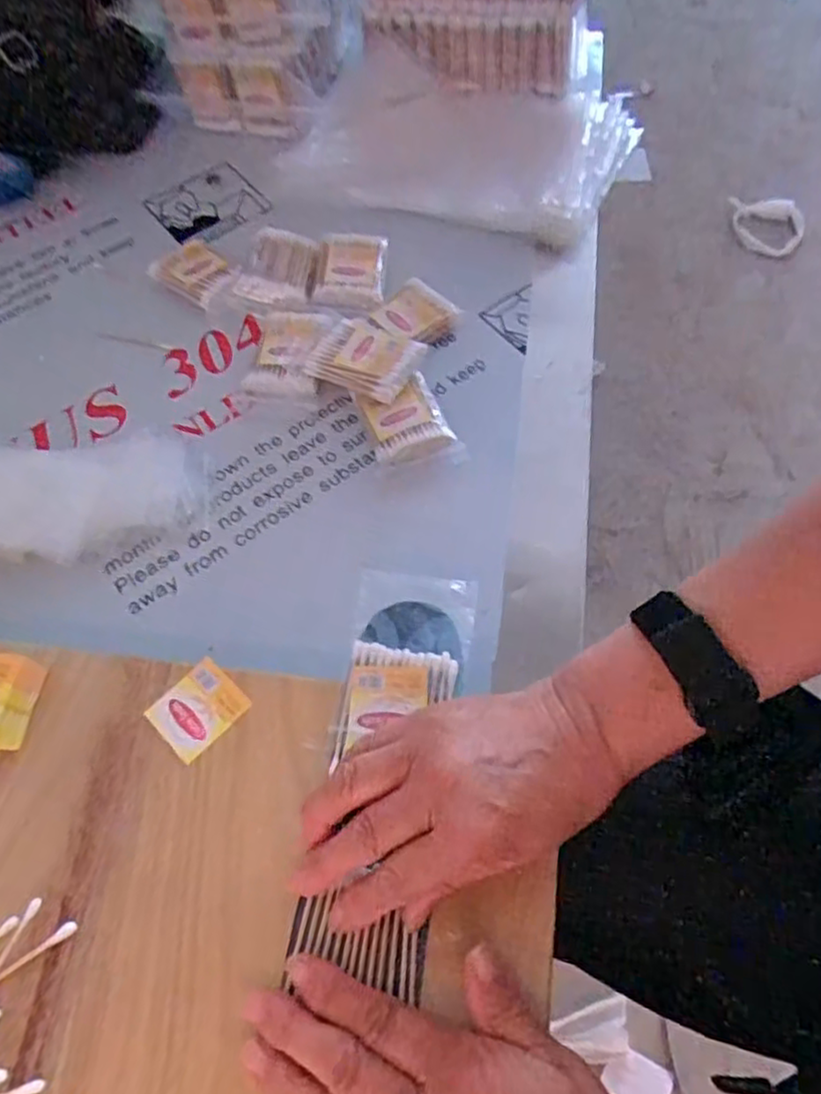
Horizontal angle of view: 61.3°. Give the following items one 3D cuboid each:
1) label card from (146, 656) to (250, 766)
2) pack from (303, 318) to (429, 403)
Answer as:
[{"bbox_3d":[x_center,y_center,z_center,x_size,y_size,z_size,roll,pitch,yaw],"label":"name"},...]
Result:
[{"bbox_3d":[-0.111,0.084,0.362,0.039,0.004,0.042,39,70,22],"label":"label card"},{"bbox_3d":[-0.033,-0.144,0.517,0.076,0.014,0.062,25,66,16],"label":"pack"}]

